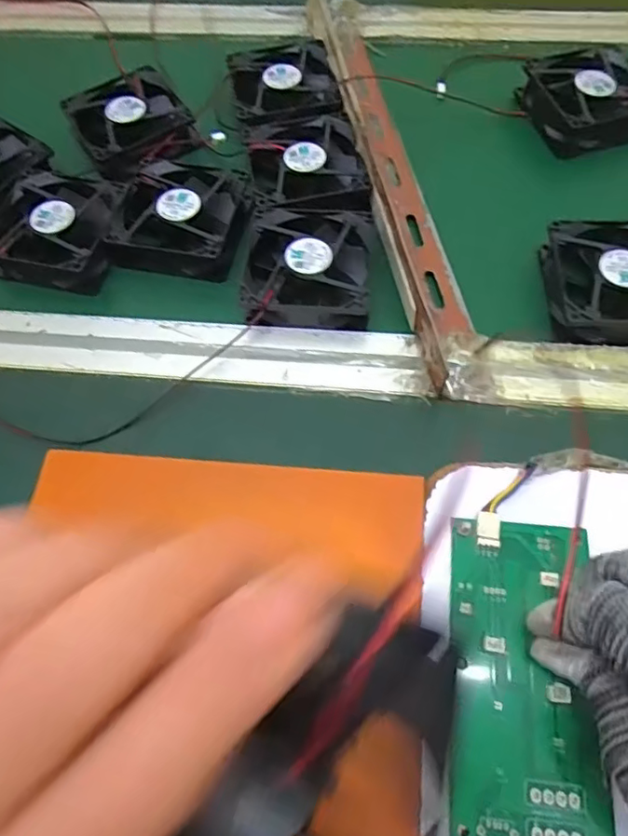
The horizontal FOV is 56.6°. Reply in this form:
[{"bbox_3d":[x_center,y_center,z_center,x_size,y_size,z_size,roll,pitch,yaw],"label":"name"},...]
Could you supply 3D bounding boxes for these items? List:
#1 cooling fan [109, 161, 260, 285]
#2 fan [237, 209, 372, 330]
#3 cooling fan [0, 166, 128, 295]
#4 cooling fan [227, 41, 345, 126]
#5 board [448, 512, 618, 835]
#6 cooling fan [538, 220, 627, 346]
[{"bbox_3d":[-0.085,-0.139,0.402,0.085,0.028,0.086,12,61,9],"label":"cooling fan"},{"bbox_3d":[-0.003,-0.098,0.378,0.078,0.028,0.085,4,60,4],"label":"fan"},{"bbox_3d":[-0.175,-0.130,0.403,0.086,0.030,0.083,16,62,11],"label":"cooling fan"},{"bbox_3d":[-0.022,-0.255,0.448,0.077,0.020,0.080,-10,60,-4],"label":"cooling fan"},{"bbox_3d":[0.093,0.112,0.259,0.064,0.009,0.133,2,65,3],"label":"board"},{"bbox_3d":[0.189,-0.082,0.363,0.082,0.028,0.086,5,60,5],"label":"cooling fan"}]

